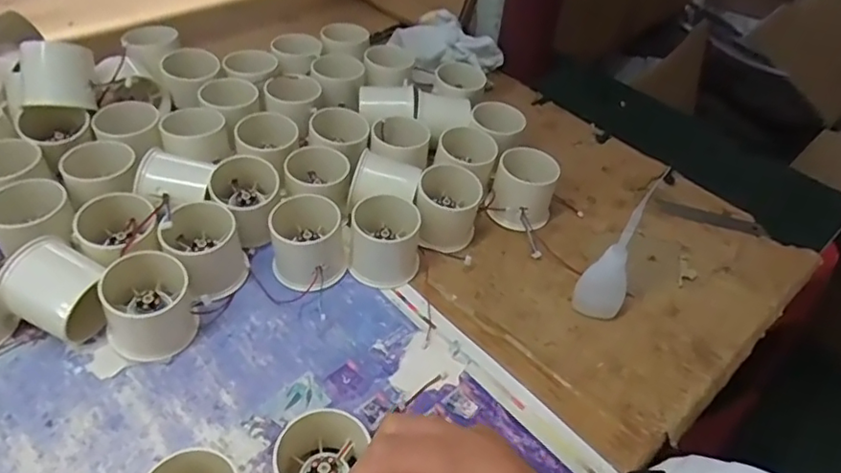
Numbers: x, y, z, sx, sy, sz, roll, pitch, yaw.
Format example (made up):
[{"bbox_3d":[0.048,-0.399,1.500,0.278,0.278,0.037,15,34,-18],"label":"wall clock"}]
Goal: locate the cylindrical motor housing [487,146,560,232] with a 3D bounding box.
[{"bbox_3d":[0.088,-0.039,0.496,0.050,0.055,0.046,4,46,-4],"label":"cylindrical motor housing"}]

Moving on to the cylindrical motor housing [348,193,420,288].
[{"bbox_3d":[-0.027,0.003,0.441,0.052,0.046,0.052,4,46,-4],"label":"cylindrical motor housing"}]

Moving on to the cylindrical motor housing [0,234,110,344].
[{"bbox_3d":[-0.229,0.039,0.377,0.062,0.050,0.049,18,47,10],"label":"cylindrical motor housing"}]

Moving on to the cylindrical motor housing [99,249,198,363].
[{"bbox_3d":[-0.180,0.045,0.384,0.053,0.052,0.057,4,46,-4],"label":"cylindrical motor housing"}]

